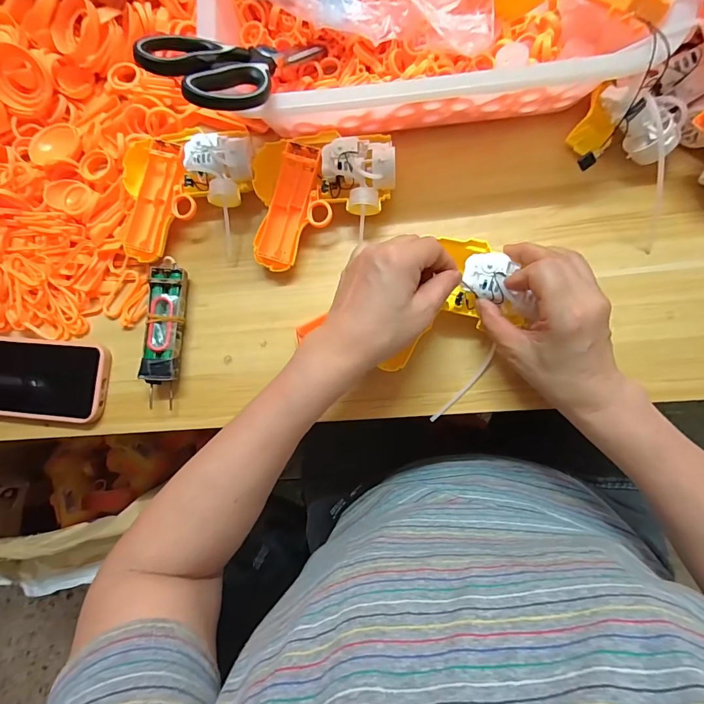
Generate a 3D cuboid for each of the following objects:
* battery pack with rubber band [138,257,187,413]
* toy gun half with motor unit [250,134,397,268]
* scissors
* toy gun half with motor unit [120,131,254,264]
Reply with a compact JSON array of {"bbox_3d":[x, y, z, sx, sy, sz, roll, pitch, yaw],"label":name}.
[{"bbox_3d":[-0.183,-0.020,0.375,0.030,0.030,0.139,1,84,8],"label":"battery pack with rubber band"},{"bbox_3d":[-0.027,-0.141,0.361,0.135,0.042,0.118,-2,83,8],"label":"toy gun half with motor unit"},{"bbox_3d":[-0.080,-0.241,0.318,0.076,0.020,0.191,31,50,6],"label":"scissors"},{"bbox_3d":[-0.161,-0.157,0.373,0.135,0.035,0.119,-6,83,7],"label":"toy gun half with motor unit"}]

